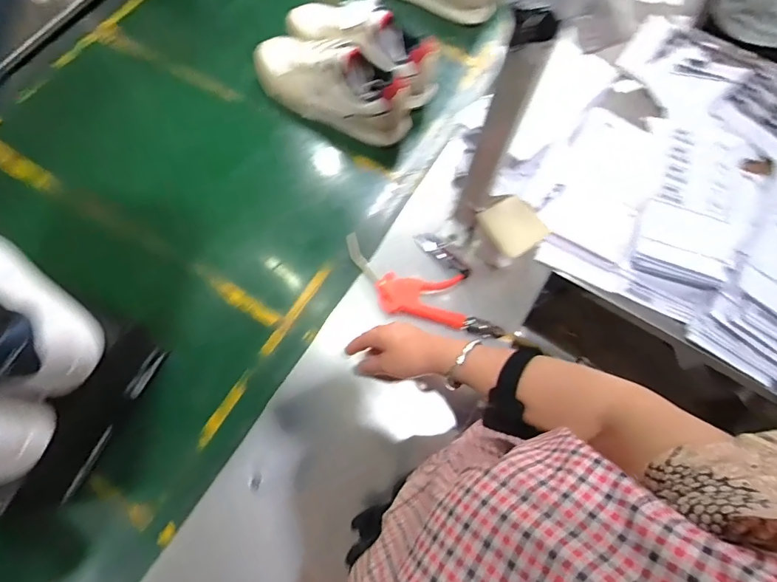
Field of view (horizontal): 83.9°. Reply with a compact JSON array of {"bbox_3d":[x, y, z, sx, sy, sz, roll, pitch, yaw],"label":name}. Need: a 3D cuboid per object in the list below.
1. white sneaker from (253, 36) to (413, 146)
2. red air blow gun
[{"bbox_3d":[-0.098,-0.346,0.724,0.283,0.118,0.095,23,72,7],"label":"white sneaker"},{"bbox_3d":[0.046,-0.006,0.622,0.244,0.026,0.086,18,72,5],"label":"red air blow gun"}]

